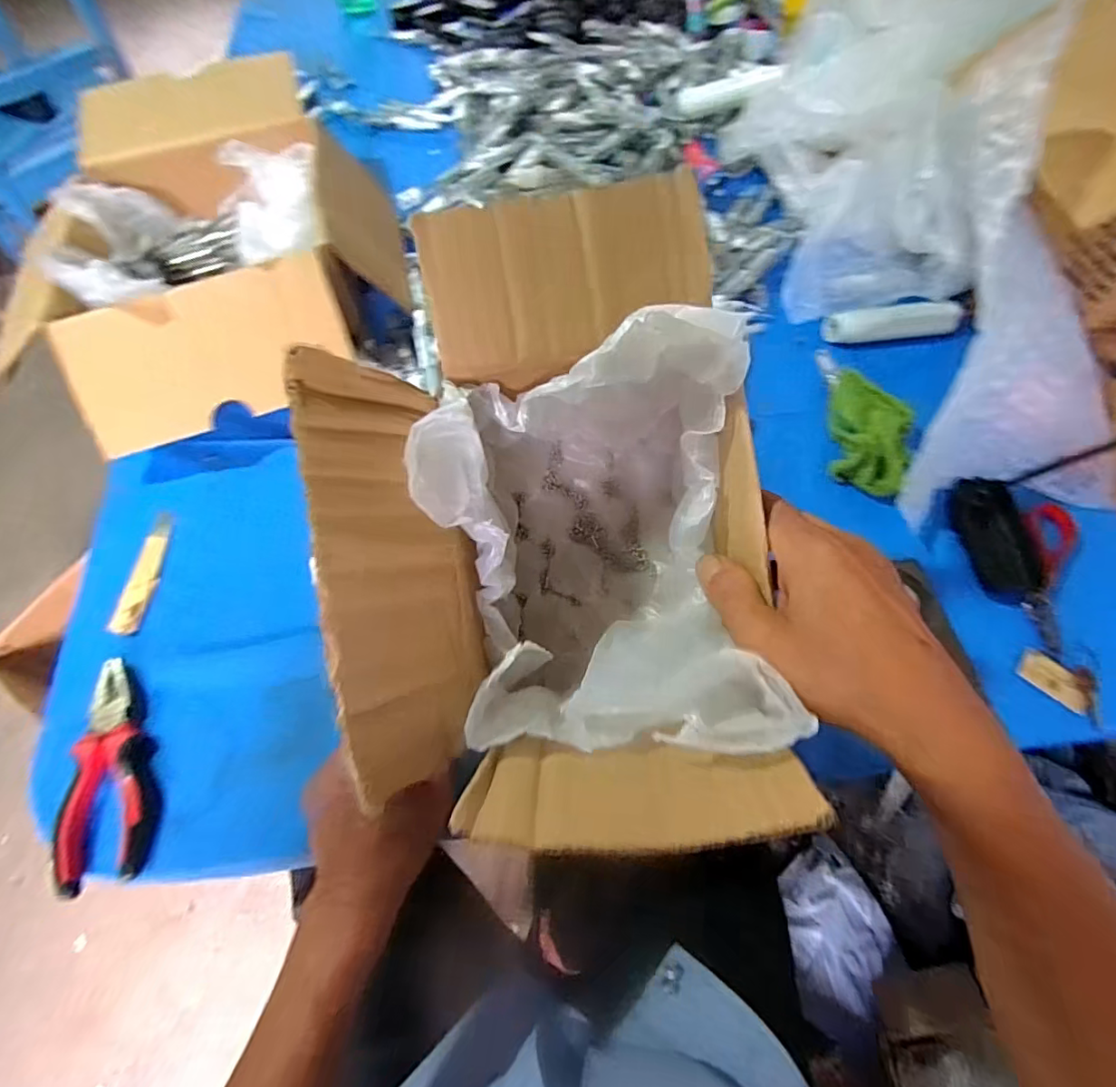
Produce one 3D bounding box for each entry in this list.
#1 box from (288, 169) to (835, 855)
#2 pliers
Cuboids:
[{"bbox_3d":[-0.002,-0.013,0.318,0.211,0.196,0.295,-11,80,-6],"label":"box"},{"bbox_3d":[-0.317,0.161,0.405,0.056,0.023,0.150,-7,63,-5],"label":"pliers"}]

